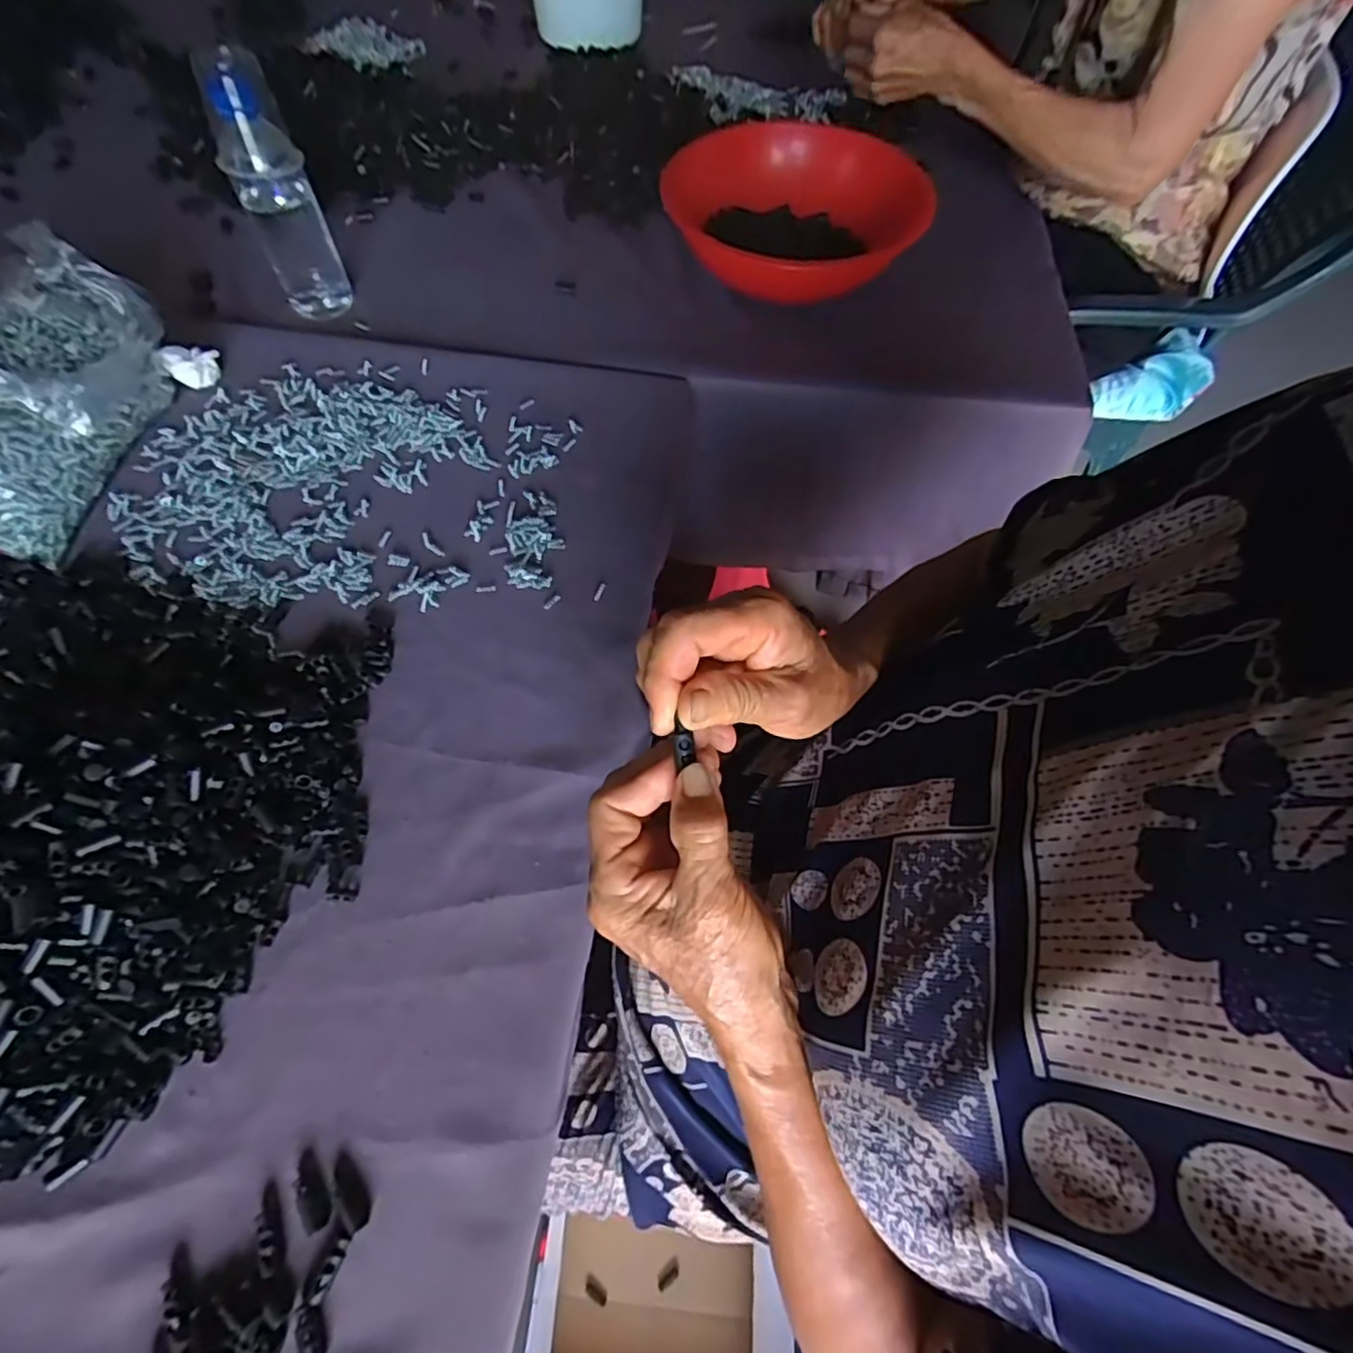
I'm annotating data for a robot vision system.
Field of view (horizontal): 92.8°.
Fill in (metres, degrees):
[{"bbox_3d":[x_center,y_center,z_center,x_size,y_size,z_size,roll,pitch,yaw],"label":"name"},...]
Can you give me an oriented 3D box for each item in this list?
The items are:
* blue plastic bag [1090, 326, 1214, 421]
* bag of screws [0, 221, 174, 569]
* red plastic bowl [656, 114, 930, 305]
[{"bbox_3d":[0.574,-0.366,0.782,0.102,0.086,0.063,18,63,7],"label":"blue plastic bag"},{"bbox_3d":[-0.479,-0.206,0.464,0.162,0.099,0.200,19,63,7],"label":"bag of screws"},{"bbox_3d":[0.115,-0.423,0.615,0.215,0.095,0.212,1,62,-2],"label":"red plastic bowl"}]

